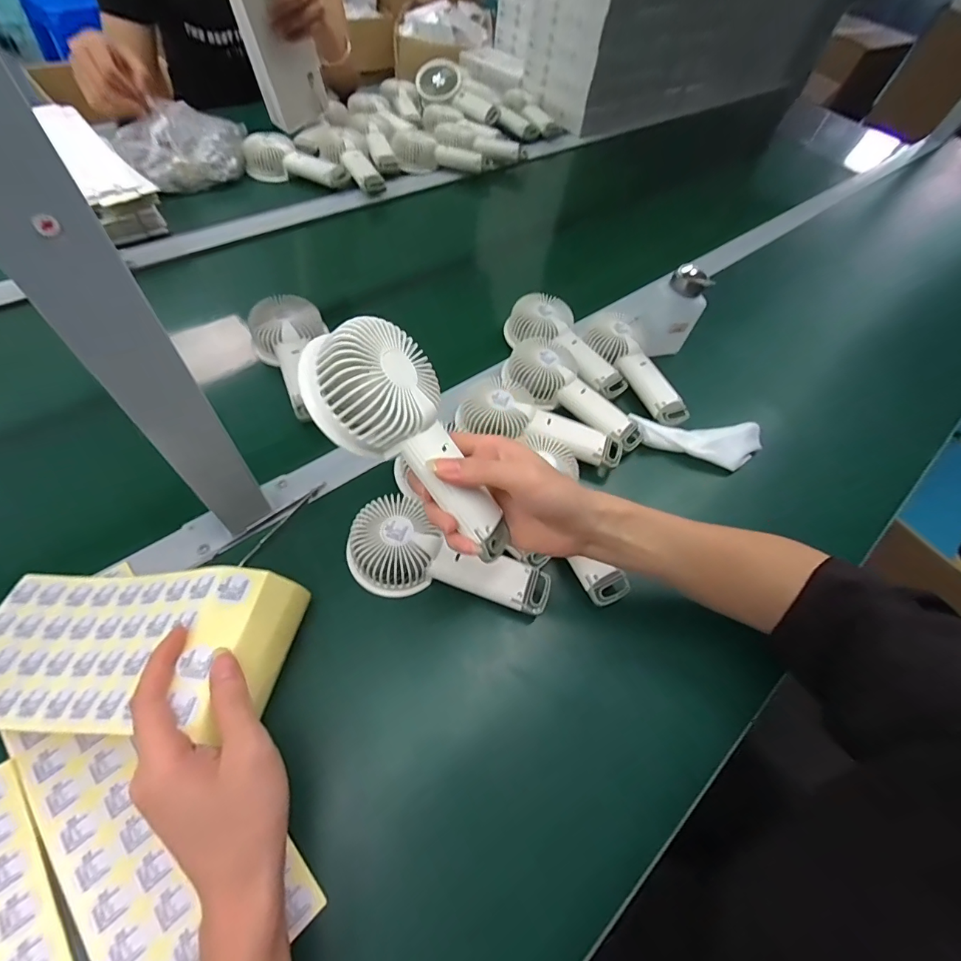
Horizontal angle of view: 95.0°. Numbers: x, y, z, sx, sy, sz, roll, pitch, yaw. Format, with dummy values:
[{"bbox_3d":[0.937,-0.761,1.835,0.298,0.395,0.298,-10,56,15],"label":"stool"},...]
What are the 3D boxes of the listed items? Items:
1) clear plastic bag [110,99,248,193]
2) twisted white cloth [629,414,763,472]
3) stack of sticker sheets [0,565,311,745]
[{"bbox_3d":[-0.452,-0.509,0.686,0.184,0.087,0.105,-26,65,-21],"label":"clear plastic bag"},{"bbox_3d":[0.261,-0.046,0.521,0.158,0.019,0.061,3,58,-6],"label":"twisted white cloth"},{"bbox_3d":[-0.263,0.120,0.324,0.241,0.065,0.116,-6,59,6],"label":"stack of sticker sheets"}]

